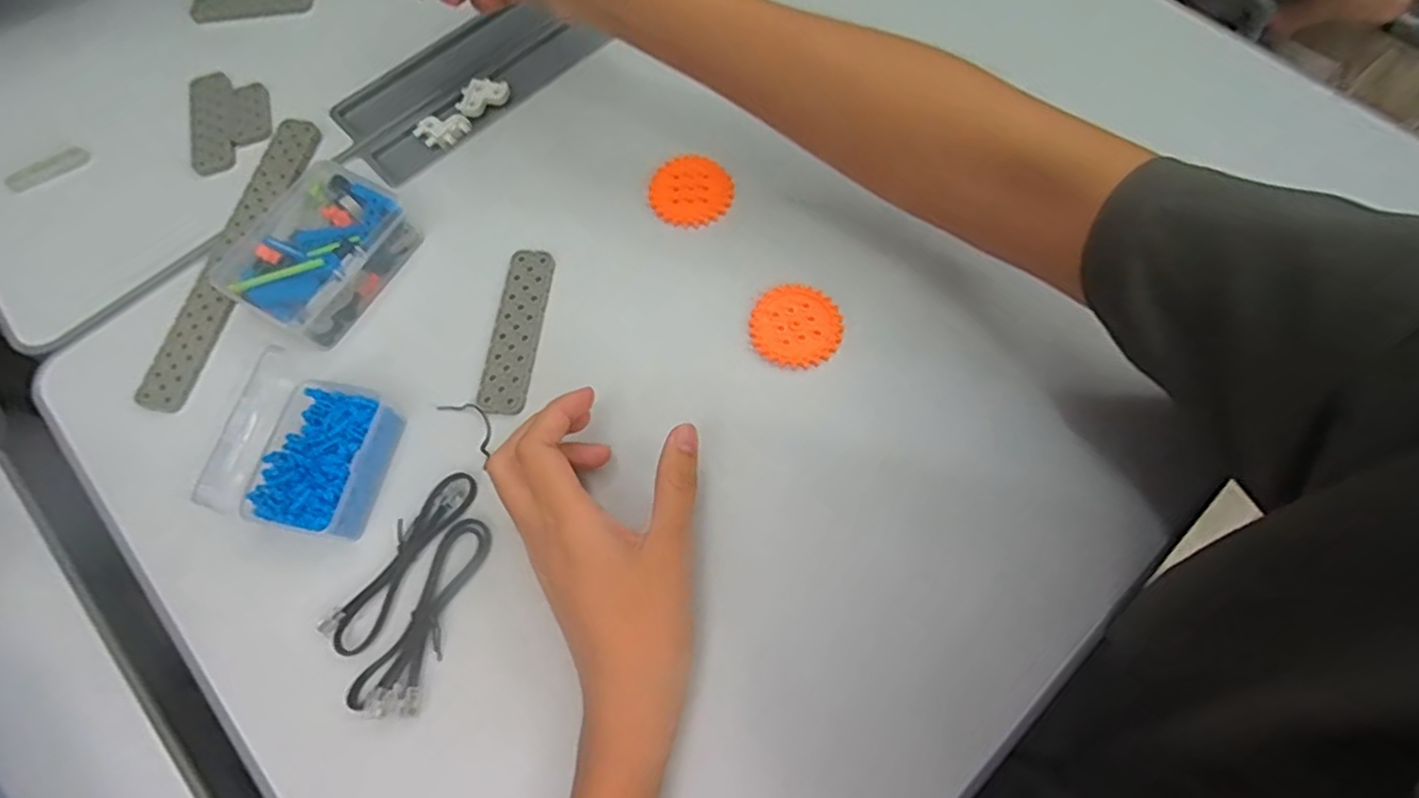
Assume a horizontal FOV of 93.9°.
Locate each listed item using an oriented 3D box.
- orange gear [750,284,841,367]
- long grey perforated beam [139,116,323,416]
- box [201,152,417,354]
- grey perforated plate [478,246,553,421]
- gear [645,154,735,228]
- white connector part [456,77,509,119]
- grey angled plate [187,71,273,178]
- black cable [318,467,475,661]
[{"bbox_3d":[0.048,-0.041,0.367,0.048,0.006,0.049,-1,67,2],"label":"orange gear"},{"bbox_3d":[-0.284,-0.088,0.395,0.027,0.010,0.197,9,67,7],"label":"long grey perforated beam"},{"bbox_3d":[-0.224,-0.085,0.381,0.072,0.031,0.093,26,70,13],"label":"box"},{"bbox_3d":[-0.108,-0.040,0.373,0.027,0.004,0.100,4,67,4],"label":"grey perforated plate"},{"bbox_3d":[-0.011,-0.127,0.407,0.050,0.006,0.049,-36,70,-12],"label":"gear"},{"bbox_3d":[-0.152,-0.202,0.442,0.035,0.007,0.024,-35,70,-12],"label":"white connector part"},{"bbox_3d":[-0.320,-0.189,0.442,0.052,0.004,0.087,-21,67,-6],"label":"grey angled plate"},{"bbox_3d":[-0.149,0.077,0.323,0.024,0.005,0.095,30,71,14],"label":"black cable"}]

